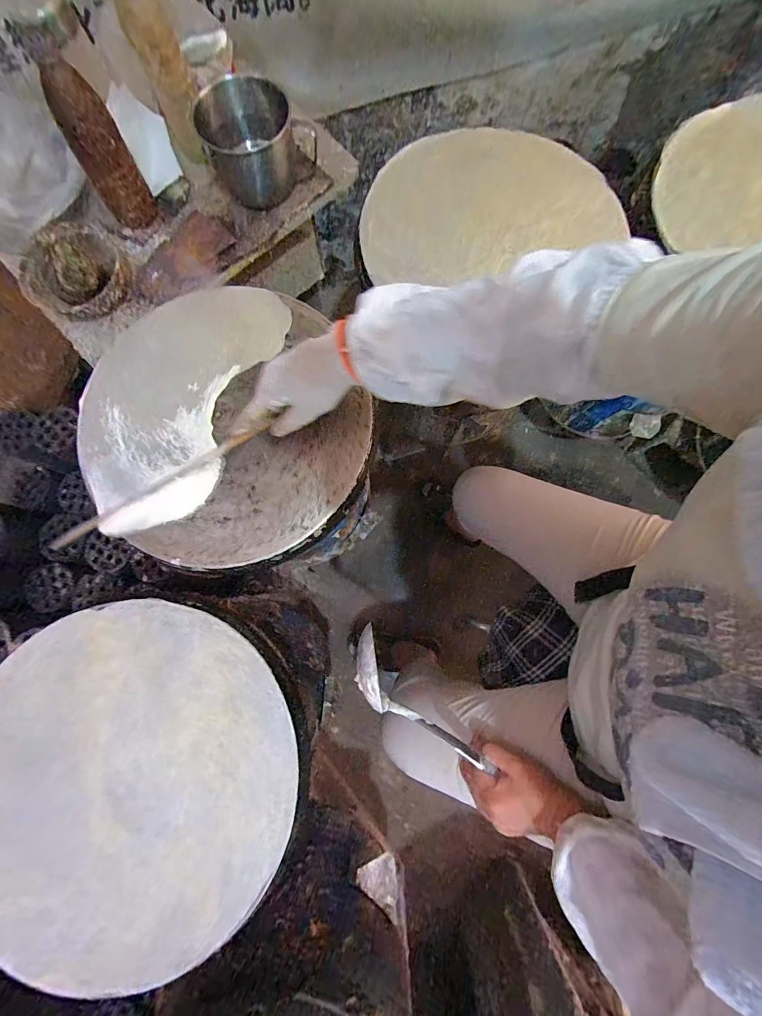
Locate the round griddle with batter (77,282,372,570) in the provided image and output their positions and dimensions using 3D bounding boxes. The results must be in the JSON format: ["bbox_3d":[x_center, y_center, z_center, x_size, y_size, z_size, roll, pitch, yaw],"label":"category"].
[{"bbox_3d":[-0.208,-0.110,0.475,0.350,0.028,0.364,0,80,0],"label":"round griddle with batter"}]

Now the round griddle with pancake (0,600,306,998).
[{"bbox_3d":[-0.281,0.294,0.399,0.360,0.026,0.363,0,80,0],"label":"round griddle with pancake"}]

